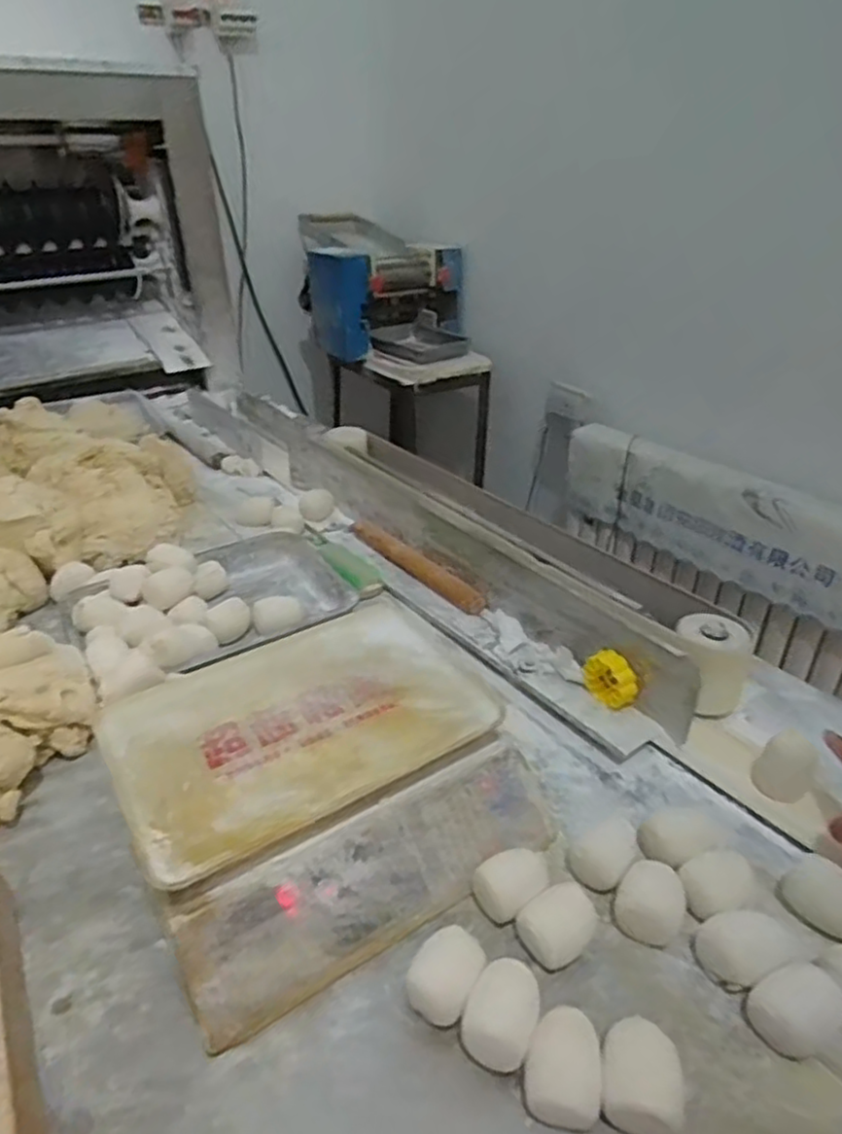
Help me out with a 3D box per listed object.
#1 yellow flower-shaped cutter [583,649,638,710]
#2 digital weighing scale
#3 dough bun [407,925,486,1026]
[{"bbox_3d":[0.215,0.127,0.785,0.063,0.068,0.018,26,39,34],"label":"yellow flower-shaped cutter"},{"bbox_3d":[-0.094,0.189,0.658,0.336,0.097,0.316,-19,37,-28],"label":"digital weighing scale"},{"bbox_3d":[0.019,0.310,0.524,0.045,0.042,0.058,18,36,25],"label":"dough bun"}]

